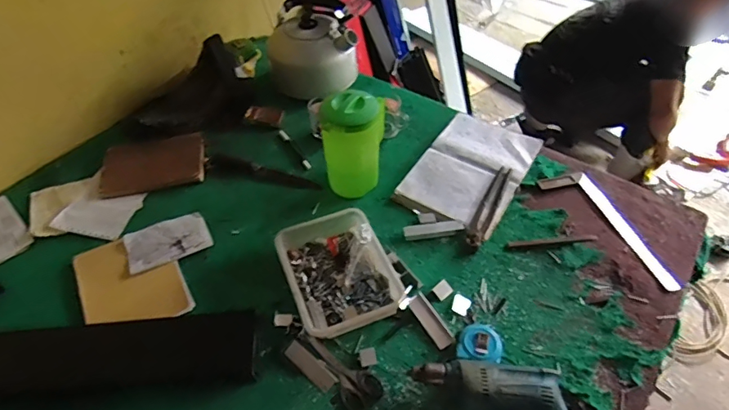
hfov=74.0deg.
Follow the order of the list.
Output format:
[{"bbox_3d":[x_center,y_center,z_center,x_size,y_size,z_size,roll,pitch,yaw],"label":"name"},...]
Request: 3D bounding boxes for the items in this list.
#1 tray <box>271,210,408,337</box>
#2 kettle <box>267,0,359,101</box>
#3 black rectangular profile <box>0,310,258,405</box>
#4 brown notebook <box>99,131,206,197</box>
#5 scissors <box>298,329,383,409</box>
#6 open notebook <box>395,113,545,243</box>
[{"bbox_3d":[-0.044,0.114,0.835,0.174,0.061,0.224,-18,50,-15],"label":"tray"},{"bbox_3d":[-0.128,-0.375,1.190,0.214,0.182,0.219,-5,48,-4],"label":"kettle"},{"bbox_3d":[-0.476,0.243,0.736,0.608,0.043,0.107,-5,48,-3],"label":"black rectangular profile"},{"bbox_3d":[-0.452,-0.088,1.037,0.210,0.016,0.125,-12,67,-11],"label":"brown notebook"},{"bbox_3d":[-0.040,0.248,0.753,0.059,0.009,0.158,-33,55,-25],"label":"scissors"},{"bbox_3d":[0.231,-0.085,1.030,0.205,0.023,0.323,25,53,22],"label":"open notebook"}]

